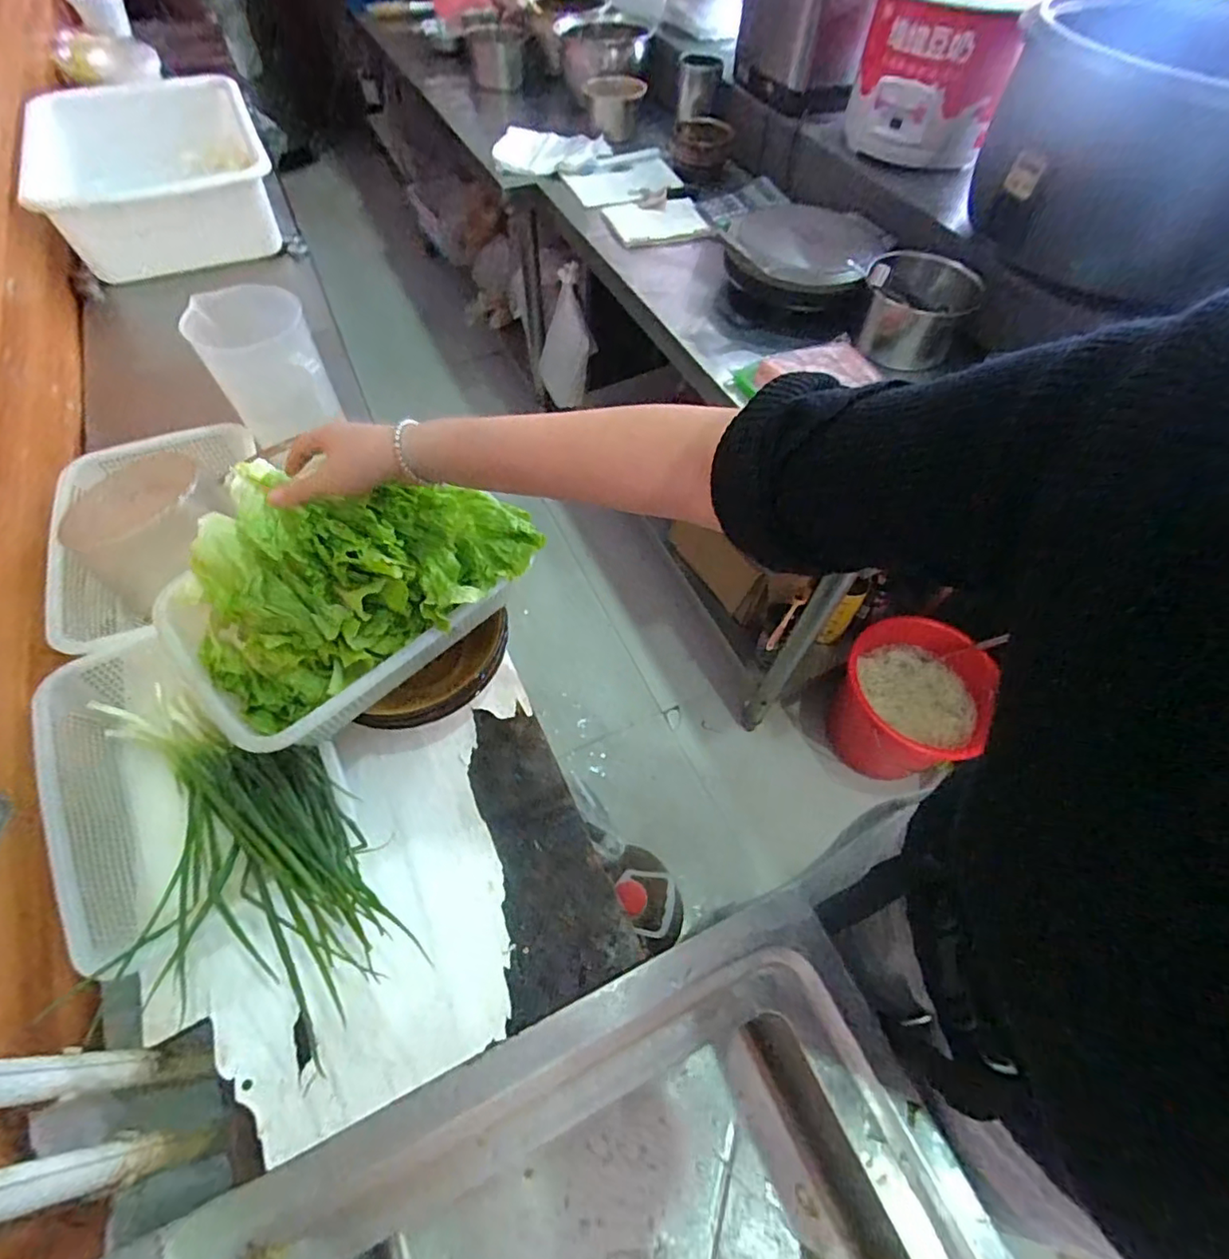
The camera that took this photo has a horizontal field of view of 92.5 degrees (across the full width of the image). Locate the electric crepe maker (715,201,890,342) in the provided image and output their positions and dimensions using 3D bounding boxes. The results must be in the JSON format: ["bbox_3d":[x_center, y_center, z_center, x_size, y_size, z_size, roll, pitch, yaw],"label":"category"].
[{"bbox_3d":[0.345,-0.686,1.100,0.282,0.109,0.320,9,58,3],"label":"electric crepe maker"}]

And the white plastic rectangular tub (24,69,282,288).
[{"bbox_3d":[-0.828,-0.808,1.056,0.399,0.131,0.414,-28,63,-18],"label":"white plastic rectangular tub"}]

